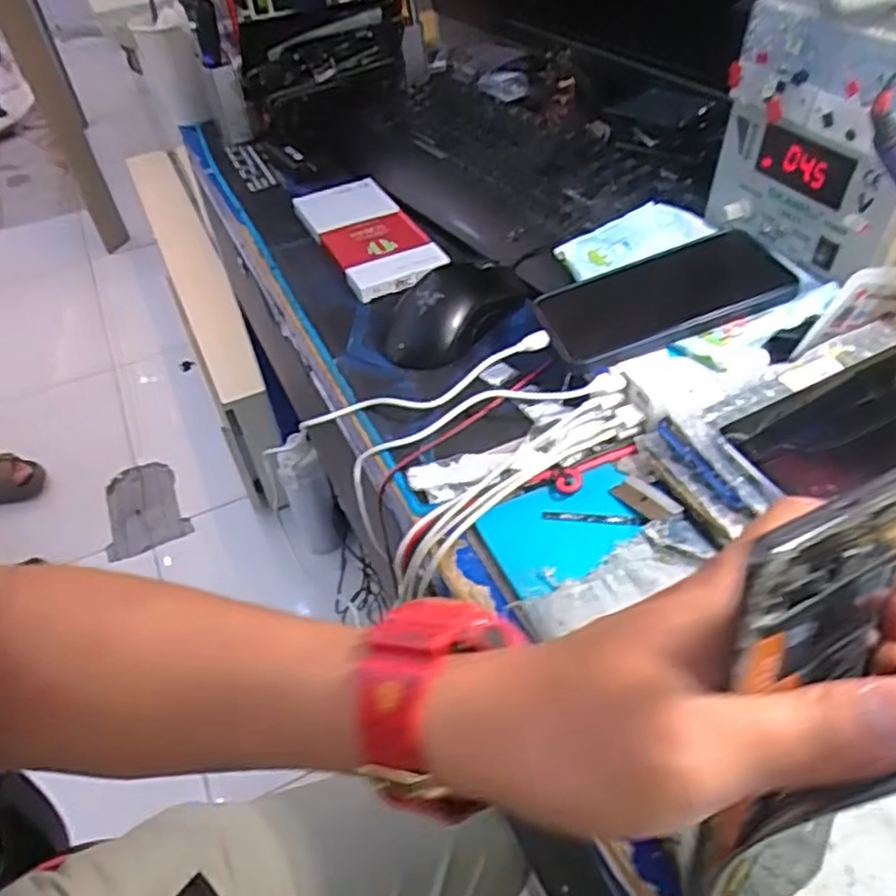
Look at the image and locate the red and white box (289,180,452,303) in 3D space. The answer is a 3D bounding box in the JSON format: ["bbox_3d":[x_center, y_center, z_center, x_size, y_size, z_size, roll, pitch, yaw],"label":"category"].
[{"bbox_3d":[-0.072,-0.192,0.646,0.083,0.022,0.218,-20,48,-14],"label":"red and white box"}]

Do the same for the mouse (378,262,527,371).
[{"bbox_3d":[0.004,-0.109,0.547,0.118,0.036,0.076,-24,49,-18],"label":"mouse"}]

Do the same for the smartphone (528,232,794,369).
[{"bbox_3d":[0.142,-0.102,0.473,0.155,0.013,0.080,-20,47,0],"label":"smartphone"}]

